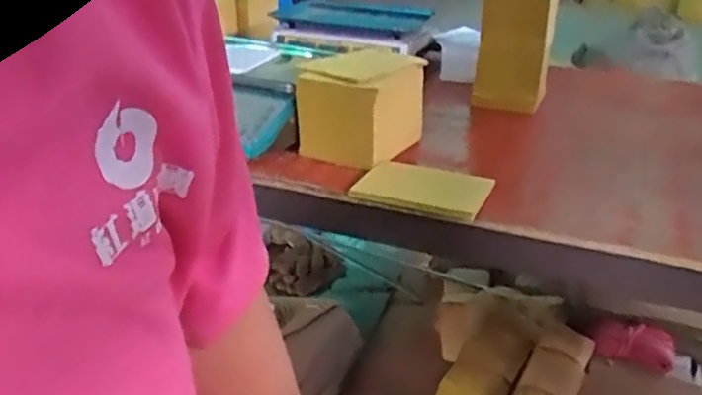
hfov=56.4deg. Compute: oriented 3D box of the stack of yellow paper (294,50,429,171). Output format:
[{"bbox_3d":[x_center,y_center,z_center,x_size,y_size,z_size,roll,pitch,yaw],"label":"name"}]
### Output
[{"bbox_3d":[0.021,-0.138,0.953,0.149,0.128,0.160,13,28,23],"label":"stack of yellow paper"}]

